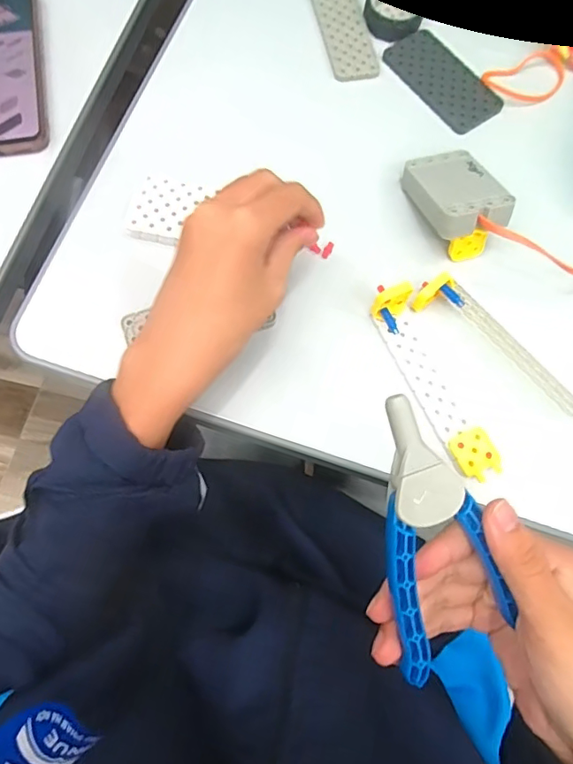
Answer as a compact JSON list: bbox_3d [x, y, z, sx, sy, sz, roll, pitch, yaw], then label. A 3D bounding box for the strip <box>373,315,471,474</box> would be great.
[{"bbox_3d":[0.094,0.002,0.339,0.025,0.007,0.104,-22,74,-10],"label":"strip"}]

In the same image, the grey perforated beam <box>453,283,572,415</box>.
[{"bbox_3d":[0.151,-0.021,0.342,0.008,0.016,0.111,-40,78,-15],"label":"grey perforated beam"}]

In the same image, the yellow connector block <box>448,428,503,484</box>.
[{"bbox_3d":[0.119,0.045,0.321,0.026,0.008,0.030,-26,75,-11],"label":"yellow connector block"}]

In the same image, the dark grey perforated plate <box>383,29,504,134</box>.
[{"bbox_3d":[0.127,-0.245,0.418,0.053,0.004,0.101,-35,76,-13],"label":"dark grey perforated plate"}]

